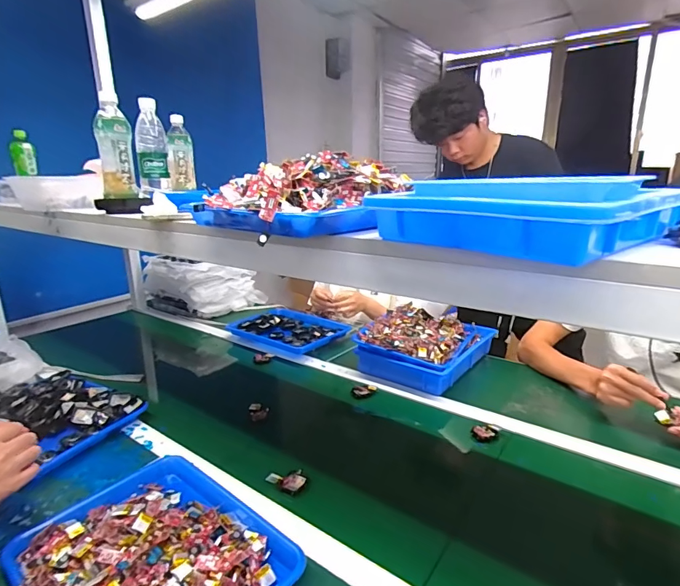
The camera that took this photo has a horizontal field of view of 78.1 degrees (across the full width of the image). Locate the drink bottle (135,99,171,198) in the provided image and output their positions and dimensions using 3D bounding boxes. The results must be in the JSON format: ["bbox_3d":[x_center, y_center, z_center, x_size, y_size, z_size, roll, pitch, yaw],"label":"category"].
[{"bbox_3d":[-0.411,-0.315,0.912,0.064,0.188,0.080,-8,16,-19],"label":"drink bottle"}]

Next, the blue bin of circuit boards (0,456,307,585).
[{"bbox_3d":[-0.238,0.328,0.535,0.336,0.056,0.262,11,21,40],"label":"blue bin of circuit boards"}]

